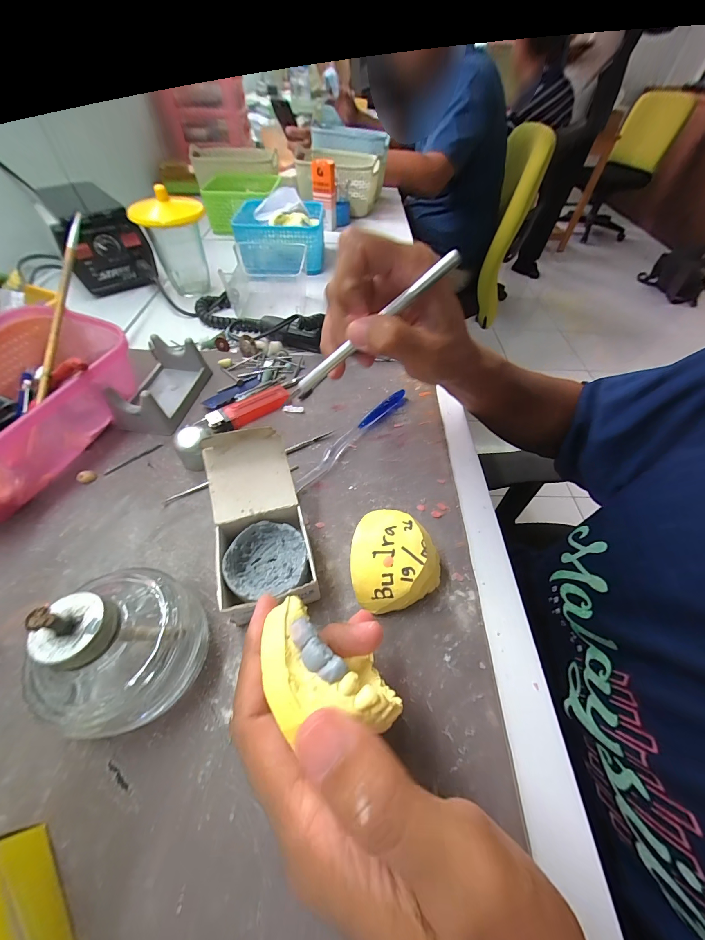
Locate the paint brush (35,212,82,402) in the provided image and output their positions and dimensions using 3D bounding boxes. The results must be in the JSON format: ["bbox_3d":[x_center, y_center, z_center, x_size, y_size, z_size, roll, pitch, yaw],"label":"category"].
[{"bbox_3d":[-0.261,-0.149,0.284,0.015,0.011,0.181,0,78,-3],"label":"paint brush"}]

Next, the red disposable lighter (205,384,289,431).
[{"bbox_3d":[-0.099,-0.061,0.307,0.078,0.010,0.029,-30,60,-22],"label":"red disposable lighter"}]

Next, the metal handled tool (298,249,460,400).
[{"bbox_3d":[0.009,-0.083,0.192,0.121,0.009,0.004,-34,52,22],"label":"metal handled tool"}]

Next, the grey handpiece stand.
[{"bbox_3d":[-0.184,-0.083,0.305,0.058,0.036,0.098,5,54,1],"label":"grey handpiece stand"}]

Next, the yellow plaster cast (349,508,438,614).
[{"bbox_3d":[0.022,0.057,0.210,0.048,0.036,0.065,-3,54,-5],"label":"yellow plaster cast"}]

